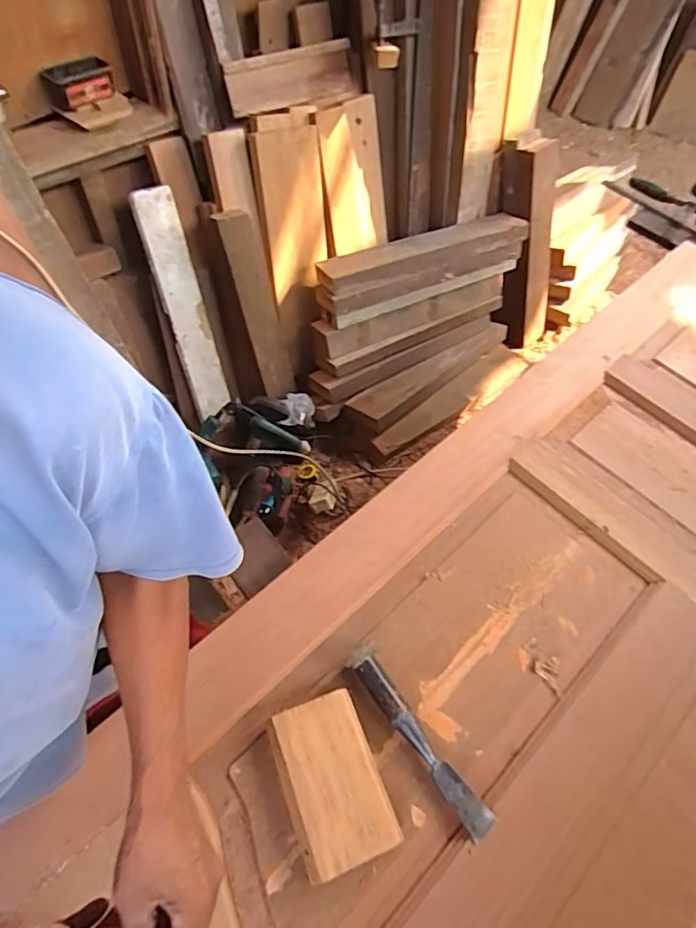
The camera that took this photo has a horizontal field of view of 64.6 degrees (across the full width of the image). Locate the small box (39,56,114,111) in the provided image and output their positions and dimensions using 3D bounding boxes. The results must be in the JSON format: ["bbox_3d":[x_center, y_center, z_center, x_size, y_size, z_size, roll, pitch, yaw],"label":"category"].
[{"bbox_3d":[-0.600,-0.856,1.238,0.148,0.072,0.064,-30,61,-23],"label":"small box"}]

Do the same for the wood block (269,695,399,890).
[{"bbox_3d":[-0.019,0.361,0.628,0.105,0.038,0.171,-16,57,-14],"label":"wood block"}]

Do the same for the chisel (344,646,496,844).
[{"bbox_3d":[0.082,0.327,0.657,0.033,0.039,0.234,-32,62,-23],"label":"chisel"}]

